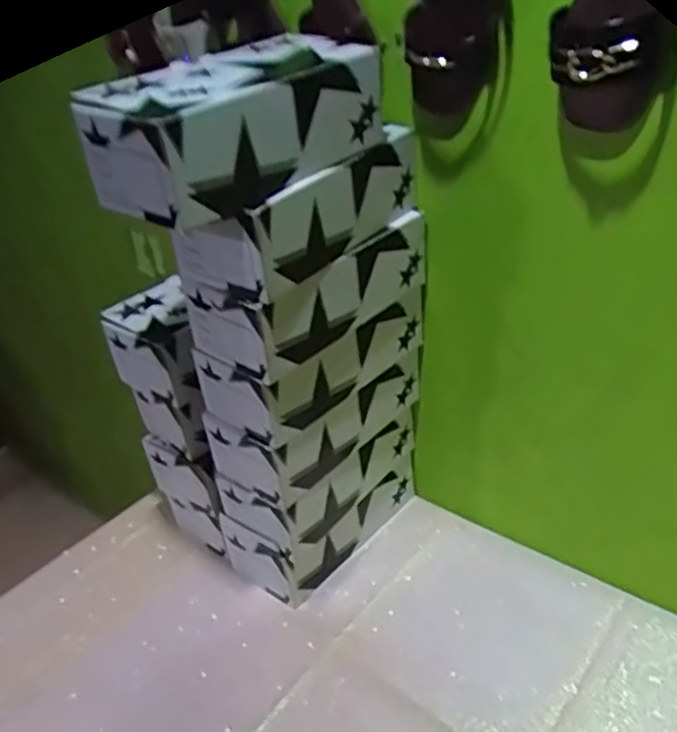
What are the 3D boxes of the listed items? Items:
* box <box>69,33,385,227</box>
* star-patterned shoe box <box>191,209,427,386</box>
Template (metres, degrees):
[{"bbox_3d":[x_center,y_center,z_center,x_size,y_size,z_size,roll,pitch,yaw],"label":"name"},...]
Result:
[{"bbox_3d":[-0.089,-0.222,0.643,0.129,0.102,0.278,17,38,35],"label":"box"},{"bbox_3d":[-0.031,-0.093,0.786,0.132,0.094,0.269,18,39,36],"label":"star-patterned shoe box"}]

